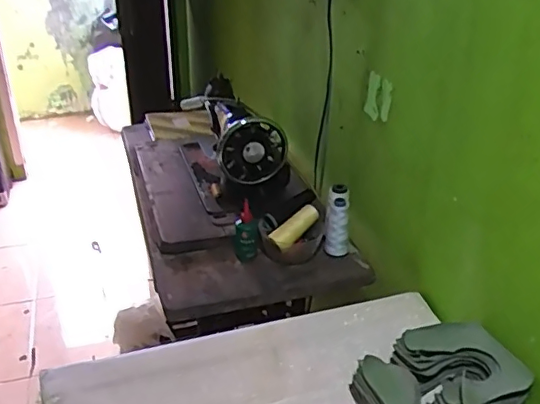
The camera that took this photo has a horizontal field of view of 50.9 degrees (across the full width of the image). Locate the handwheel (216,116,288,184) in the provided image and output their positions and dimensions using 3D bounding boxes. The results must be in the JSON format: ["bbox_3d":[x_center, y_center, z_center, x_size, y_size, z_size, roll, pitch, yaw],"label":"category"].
[{"bbox_3d":[-0.032,-0.097,1.101,0.128,0.132,0.034,-2,29,-6],"label":"handwheel"}]

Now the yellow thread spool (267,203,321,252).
[{"bbox_3d":[0.048,0.048,1.061,0.105,0.035,0.034,-40,39,-9],"label":"yellow thread spool"}]

